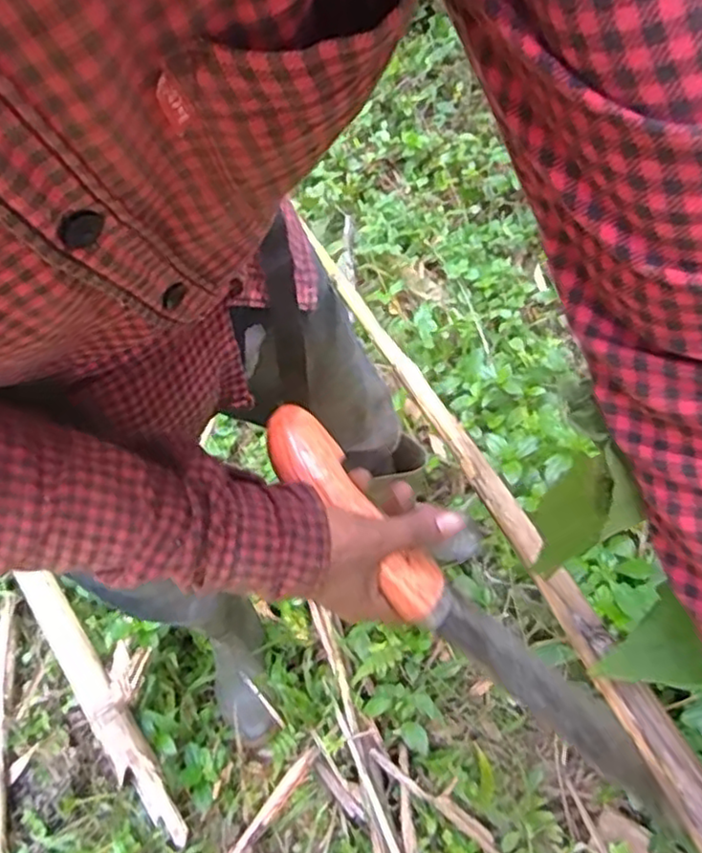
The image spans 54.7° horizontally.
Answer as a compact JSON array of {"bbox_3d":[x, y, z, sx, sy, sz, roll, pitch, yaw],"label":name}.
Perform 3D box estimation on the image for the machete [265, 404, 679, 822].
[{"bbox_3d":[0.076,0.124,0.430,0.354,0.034,0.053,45,67,-8],"label":"machete"}]

